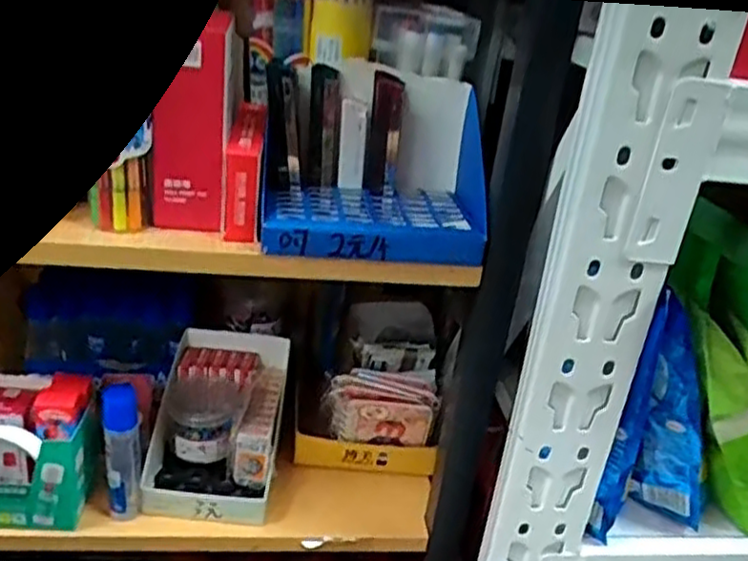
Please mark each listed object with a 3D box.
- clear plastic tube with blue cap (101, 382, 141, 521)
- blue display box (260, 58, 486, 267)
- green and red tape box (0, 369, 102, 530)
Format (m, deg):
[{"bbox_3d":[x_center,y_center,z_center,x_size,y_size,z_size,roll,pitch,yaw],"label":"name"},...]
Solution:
[{"bbox_3d":[-0.214,0.147,0.612,0.027,0.125,0.024,-7,29,-27],"label":"clear plastic tube with blue cap"},{"bbox_3d":[0.003,-0.093,0.558,0.166,0.118,0.117,3,26,-7],"label":"blue display box"},{"bbox_3d":[-0.295,0.137,0.619,0.109,0.112,0.099,-3,28,-20],"label":"green and red tape box"}]

